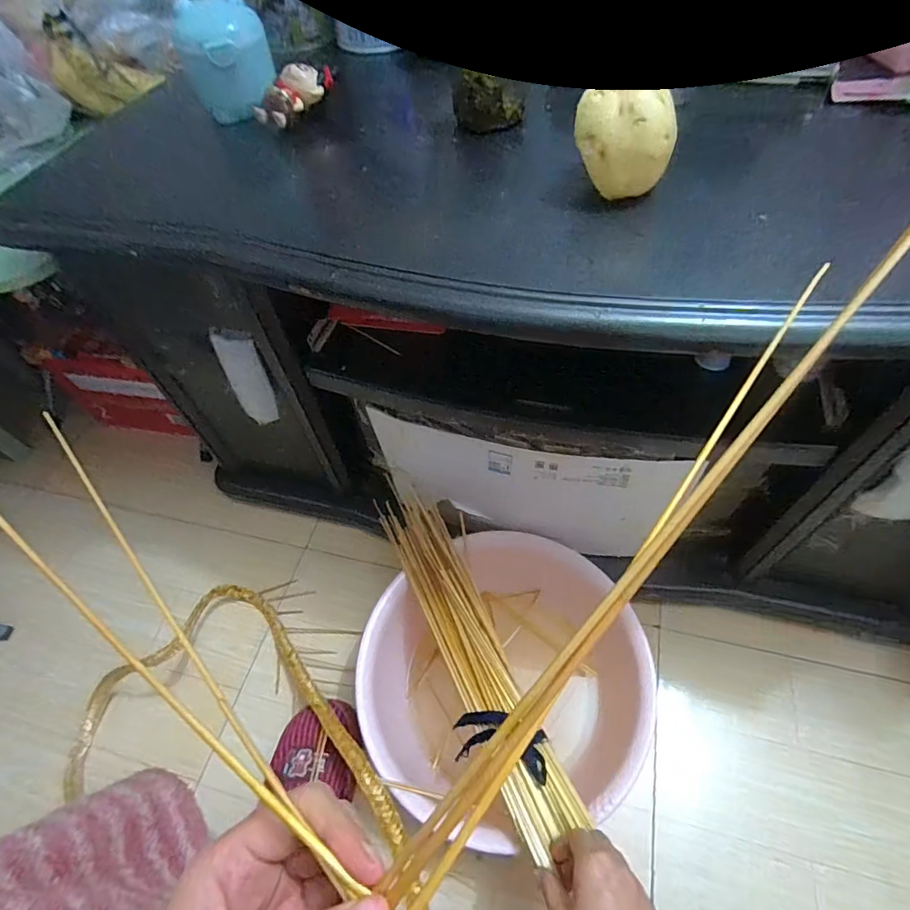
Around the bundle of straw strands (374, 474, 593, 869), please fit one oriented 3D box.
[{"bbox_3d":[0.020,0.222,0.616,0.085,0.044,0.425,-22,57,-11],"label":"bundle of straw strands"}]

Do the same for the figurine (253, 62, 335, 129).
[{"bbox_3d":[-0.171,-0.390,0.539,0.043,0.034,0.087,30,62,23],"label":"figurine"}]

